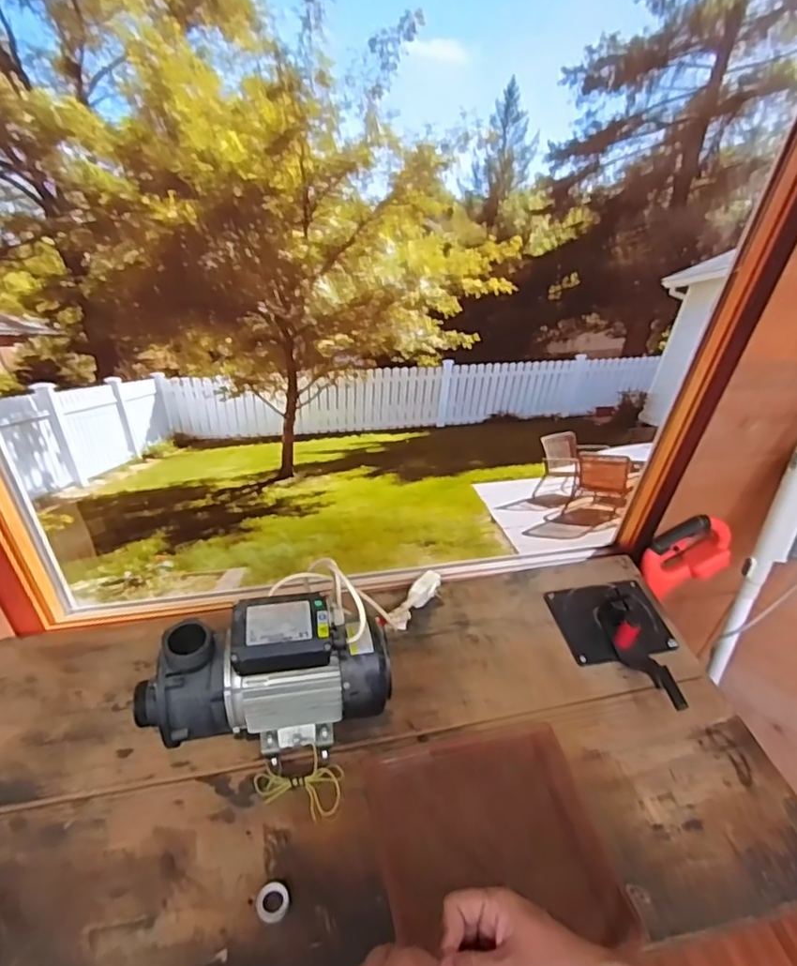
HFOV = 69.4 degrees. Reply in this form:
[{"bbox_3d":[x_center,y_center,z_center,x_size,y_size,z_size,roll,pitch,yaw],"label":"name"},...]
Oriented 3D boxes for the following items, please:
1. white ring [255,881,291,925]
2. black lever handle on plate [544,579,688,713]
[{"bbox_3d":[-0.147,0.491,0.675,0.039,0.006,0.040,4,38,-3],"label":"white ring"},{"bbox_3d":[0.399,0.270,0.989,0.191,0.079,0.275,-6,40,-14],"label":"black lever handle on plate"}]

